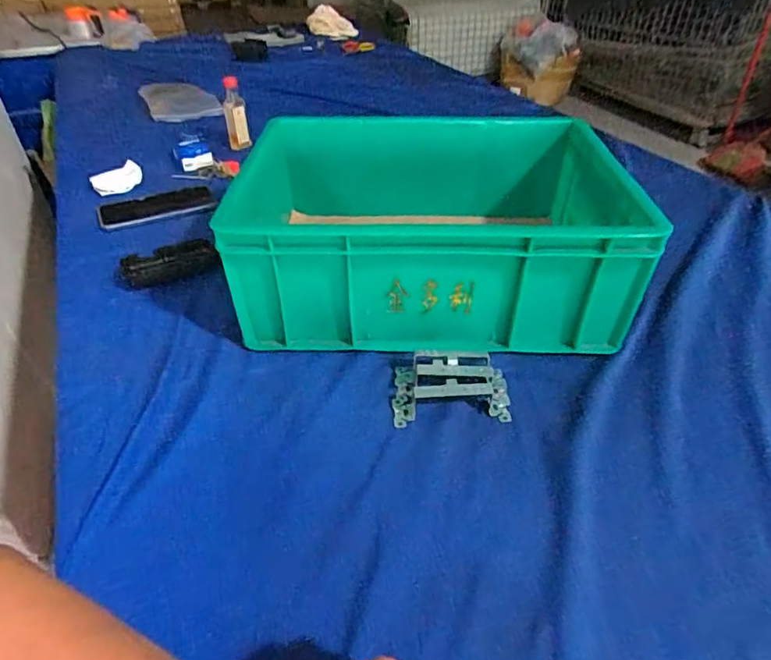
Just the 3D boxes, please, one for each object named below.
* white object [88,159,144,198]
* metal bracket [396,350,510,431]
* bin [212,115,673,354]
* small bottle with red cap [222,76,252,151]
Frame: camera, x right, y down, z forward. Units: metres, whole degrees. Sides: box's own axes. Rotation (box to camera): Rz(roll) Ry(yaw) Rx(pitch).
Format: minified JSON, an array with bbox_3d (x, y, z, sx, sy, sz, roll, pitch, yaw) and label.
[{"bbox_3d":[-0.434,-0.246,0.821,0.077,0.042,0.034,-19,45,-20],"label":"white object"},{"bbox_3d":[0.062,0.053,0.474,0.106,0.029,0.069,2,42,3],"label":"metal bracket"},{"bbox_3d":[0.053,-0.126,0.591,0.393,0.141,0.295,0,42,1],"label":"bin"},{"bbox_3d":[-0.279,-0.401,0.945,0.039,0.119,0.032,-12,43,-12],"label":"small bottle with red cap"}]

